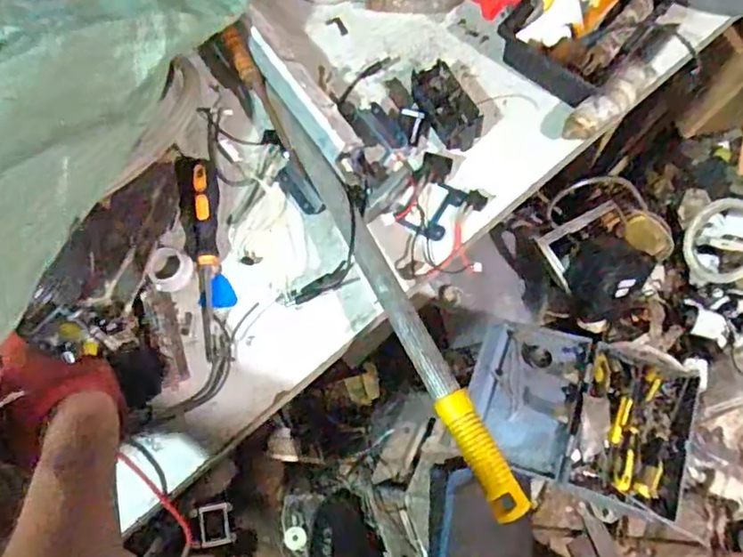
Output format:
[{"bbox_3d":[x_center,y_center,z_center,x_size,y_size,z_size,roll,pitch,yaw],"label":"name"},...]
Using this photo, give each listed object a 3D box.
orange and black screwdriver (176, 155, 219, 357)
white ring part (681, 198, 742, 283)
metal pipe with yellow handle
[{"bbox_3d":[-0.165,-0.034,0.626,0.040,0.032,0.217,-13,71,-4],"label":"orange and black screwdriver"},{"bbox_3d":[0.714,-0.074,1.284,0.034,0.168,0.160,0,71,-40],"label":"white ring part"},{"bbox_3d":[-0.013,-0.035,0.583,0.032,0.043,0.535,-27,73,-8],"label":"metal pipe with yellow handle"}]

